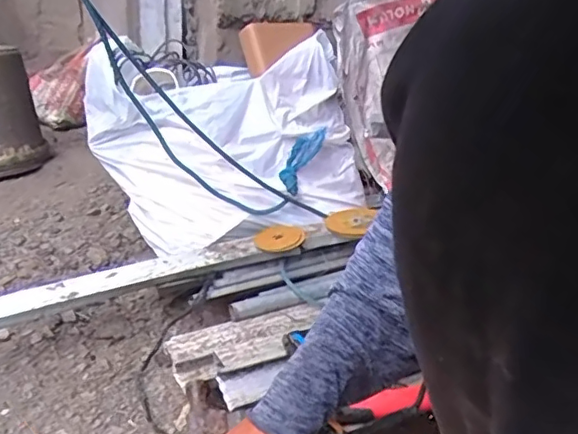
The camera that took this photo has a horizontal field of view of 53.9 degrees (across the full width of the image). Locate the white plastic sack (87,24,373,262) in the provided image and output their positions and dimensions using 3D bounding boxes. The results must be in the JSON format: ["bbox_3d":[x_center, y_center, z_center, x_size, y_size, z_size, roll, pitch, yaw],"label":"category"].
[{"bbox_3d":[-0.096,-0.138,0.995,0.423,0.284,0.283,-10,25,-31],"label":"white plastic sack"}]

